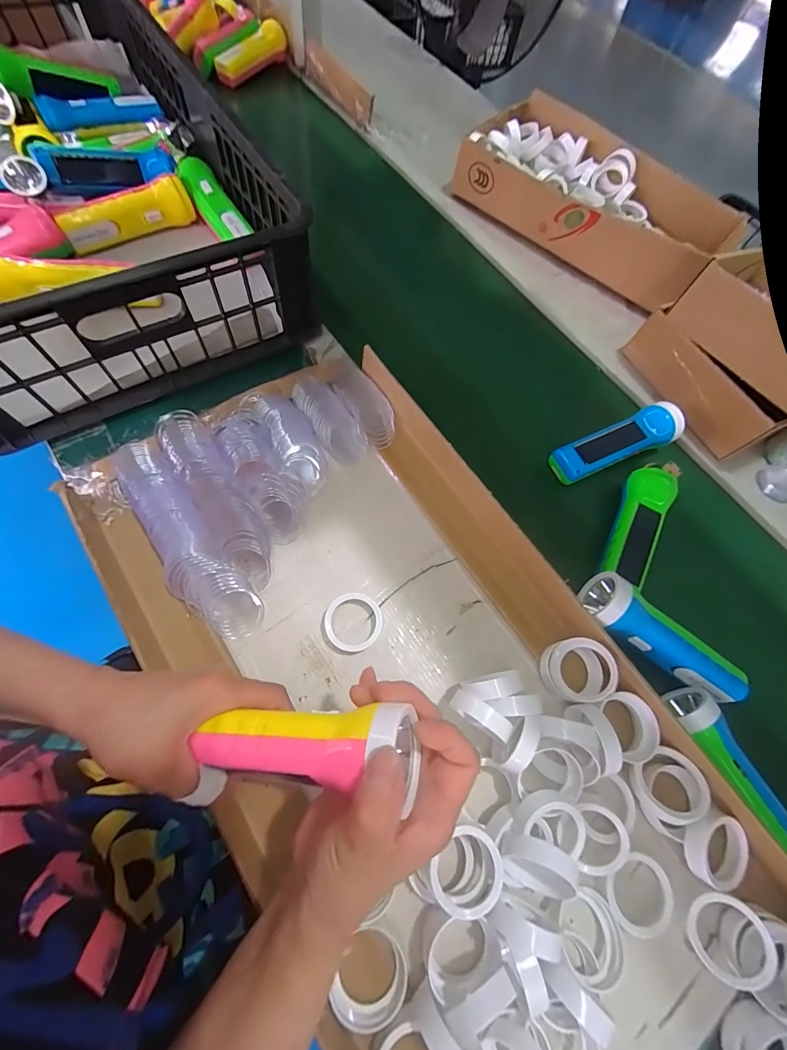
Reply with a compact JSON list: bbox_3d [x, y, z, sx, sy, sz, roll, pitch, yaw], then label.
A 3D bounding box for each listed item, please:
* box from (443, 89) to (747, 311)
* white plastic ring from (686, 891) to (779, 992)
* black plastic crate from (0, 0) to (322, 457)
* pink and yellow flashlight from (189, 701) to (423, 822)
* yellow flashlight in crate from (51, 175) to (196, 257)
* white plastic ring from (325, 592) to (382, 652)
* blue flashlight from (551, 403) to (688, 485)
[{"bbox_3d":[0.316,-0.526,0.618,0.401,0.081,0.237,39,69,9],"label":"box"},{"bbox_3d":[0.254,0.313,0.294,0.051,0.015,0.053,30,79,34],"label":"white plastic ring"},{"bbox_3d":[-0.389,-0.395,0.452,0.396,0.139,0.555,-31,75,-18],"label":"black plastic crate"},{"bbox_3d":[-0.052,0.129,0.219,0.125,0.053,0.045,-5,70,10],"label":"pink and yellow flashlight"},{"bbox_3d":[-0.336,-0.394,0.491,0.155,0.042,0.034,-29,74,-17],"label":"yellow flashlight in crate"},{"bbox_3d":[-0.037,0.092,0.367,0.052,0.016,0.052,3,68,-6],"label":"white plastic ring"},{"bbox_3d":[0.272,-0.096,0.478,0.169,0.046,0.050,-20,72,-14],"label":"blue flashlight"}]

